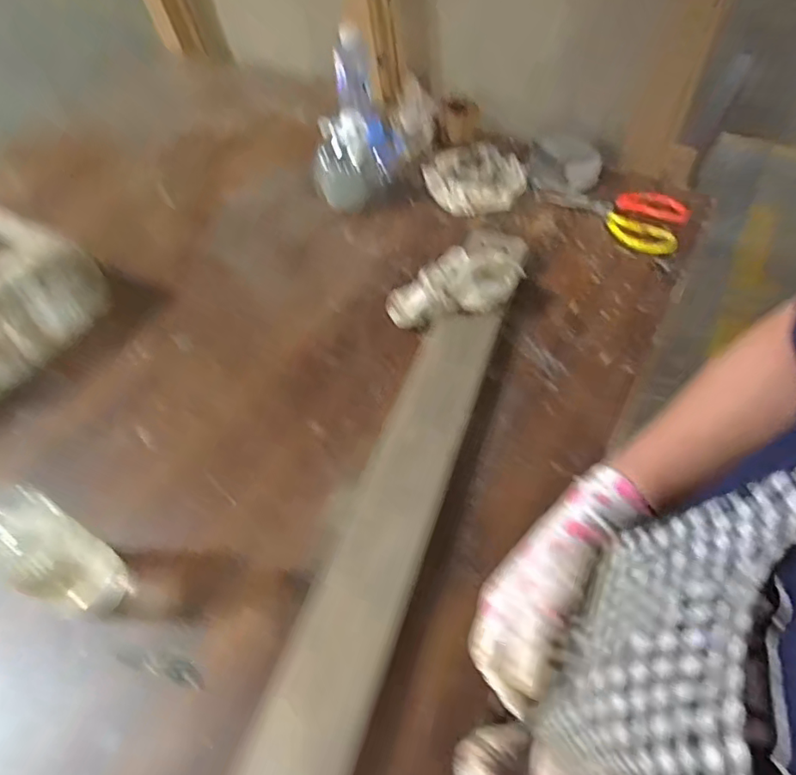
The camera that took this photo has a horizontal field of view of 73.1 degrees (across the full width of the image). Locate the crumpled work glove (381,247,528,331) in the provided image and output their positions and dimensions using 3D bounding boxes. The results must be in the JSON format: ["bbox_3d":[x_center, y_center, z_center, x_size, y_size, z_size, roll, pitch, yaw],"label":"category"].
[{"bbox_3d":[0.071,-0.122,0.671,0.163,0.080,0.059,-8,54,-6],"label":"crumpled work glove"}]

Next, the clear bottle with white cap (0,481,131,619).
[{"bbox_3d":[-0.287,0.116,0.414,0.073,0.210,0.060,24,57,17],"label":"clear bottle with white cap"}]

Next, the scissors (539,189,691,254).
[{"bbox_3d":[0.321,-0.268,0.812,0.213,0.025,0.121,23,57,16],"label":"scissors"}]

